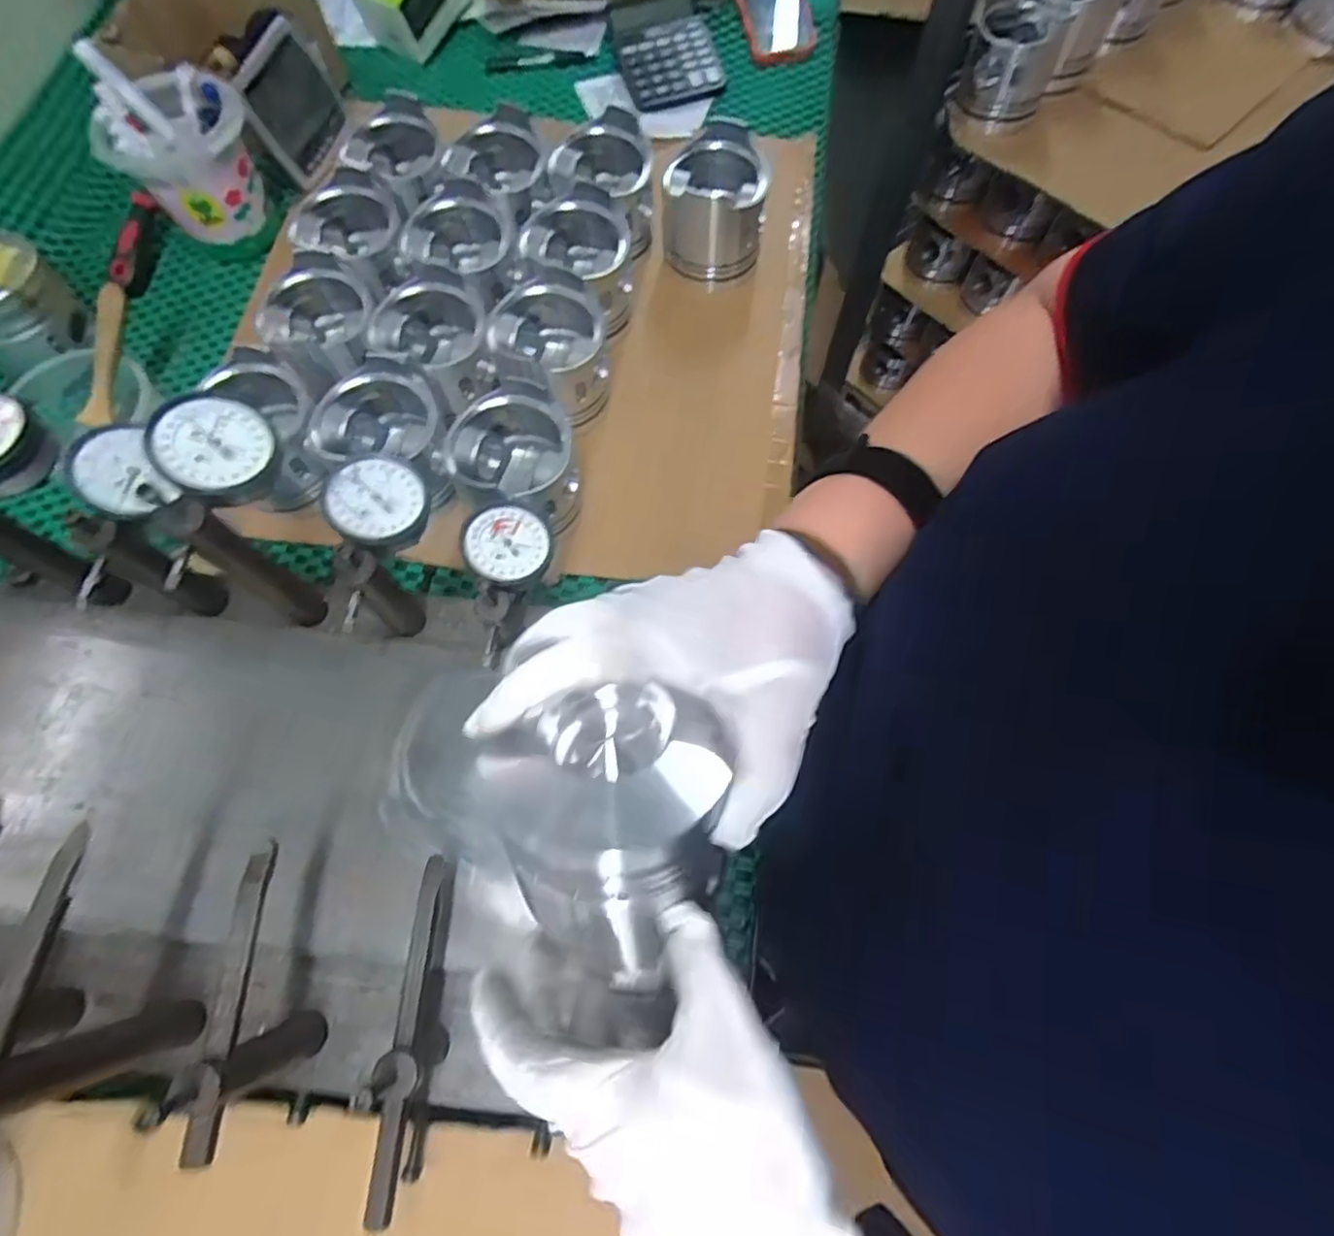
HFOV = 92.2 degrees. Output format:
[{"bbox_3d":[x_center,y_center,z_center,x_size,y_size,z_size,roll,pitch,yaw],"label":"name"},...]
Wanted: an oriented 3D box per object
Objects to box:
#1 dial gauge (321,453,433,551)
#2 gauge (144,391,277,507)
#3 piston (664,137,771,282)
[{"bbox_3d":[-0.162,-0.062,0.363,0.053,0.025,0.053,6,68,-15],"label":"dial gauge"},{"bbox_3d":[-0.226,-0.081,0.323,0.052,0.026,0.052,7,70,-20],"label":"gauge"},{"bbox_3d":[0.047,-0.421,0.662,0.096,0.079,0.104,1,70,1],"label":"piston"}]

